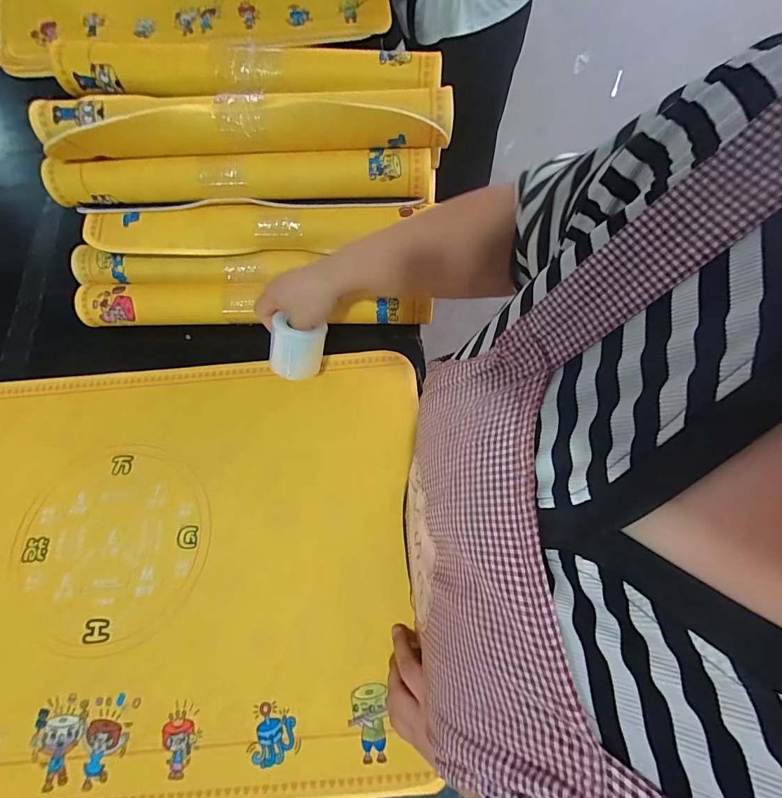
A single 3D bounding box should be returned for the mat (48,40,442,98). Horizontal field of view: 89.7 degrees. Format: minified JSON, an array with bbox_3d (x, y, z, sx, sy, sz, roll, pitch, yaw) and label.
[{"bbox_3d":[-0.194,-0.427,0.506,0.506,0.042,0.054,5,71,3],"label":"mat"}]

